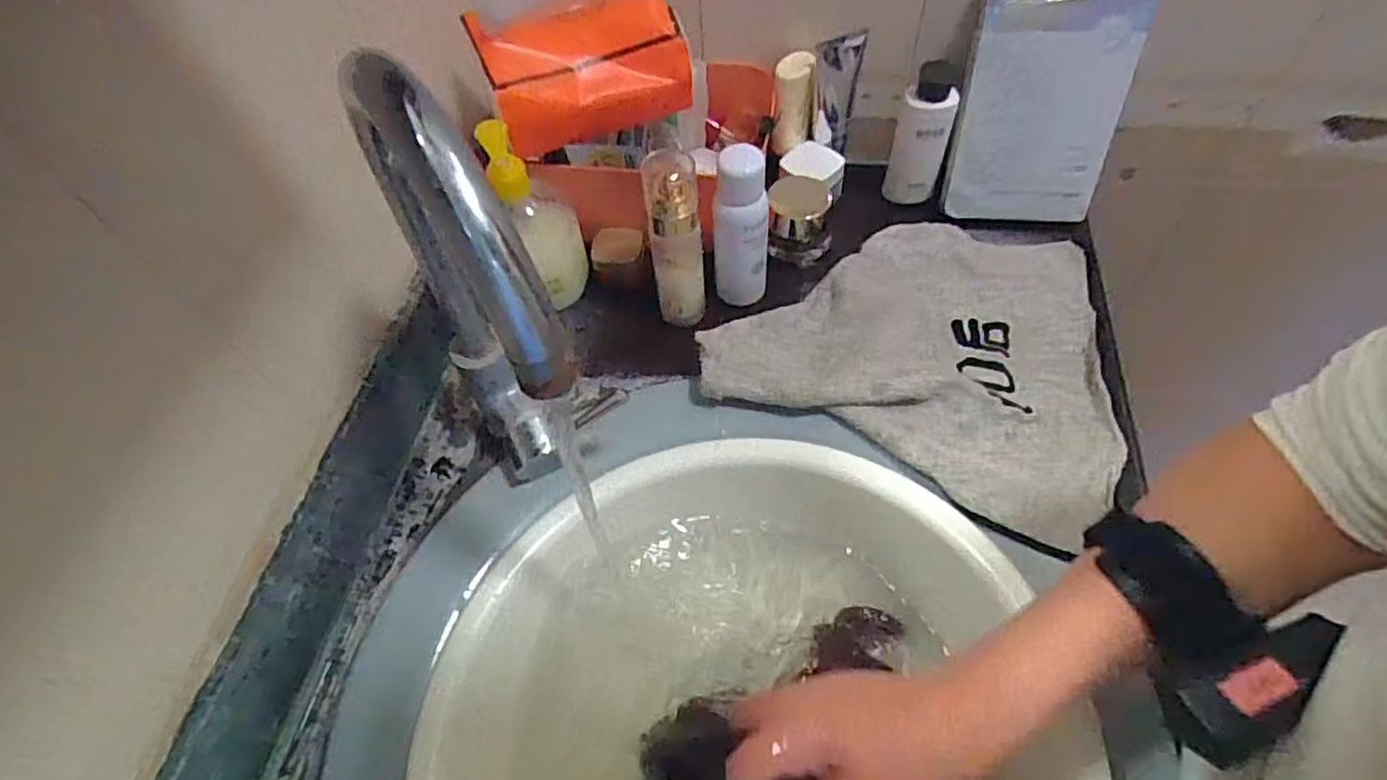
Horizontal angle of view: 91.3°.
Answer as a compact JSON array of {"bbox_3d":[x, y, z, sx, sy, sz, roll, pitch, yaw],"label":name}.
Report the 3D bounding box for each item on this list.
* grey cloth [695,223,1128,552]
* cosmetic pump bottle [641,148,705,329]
[{"bbox_3d":[0.193,-0.054,0.550,0.293,0.042,0.284,22,61,18],"label":"grey cloth"},{"bbox_3d":[-0.013,-0.114,0.536,0.040,0.148,0.041,-3,56,3],"label":"cosmetic pump bottle"}]

